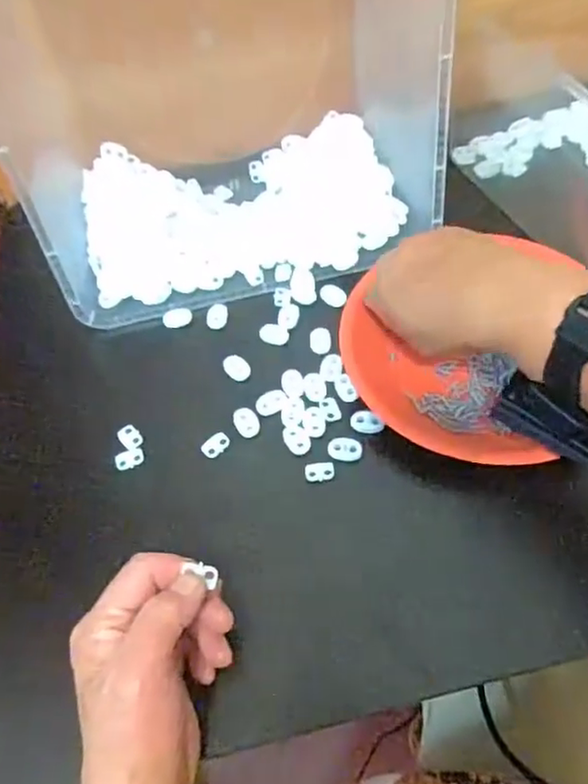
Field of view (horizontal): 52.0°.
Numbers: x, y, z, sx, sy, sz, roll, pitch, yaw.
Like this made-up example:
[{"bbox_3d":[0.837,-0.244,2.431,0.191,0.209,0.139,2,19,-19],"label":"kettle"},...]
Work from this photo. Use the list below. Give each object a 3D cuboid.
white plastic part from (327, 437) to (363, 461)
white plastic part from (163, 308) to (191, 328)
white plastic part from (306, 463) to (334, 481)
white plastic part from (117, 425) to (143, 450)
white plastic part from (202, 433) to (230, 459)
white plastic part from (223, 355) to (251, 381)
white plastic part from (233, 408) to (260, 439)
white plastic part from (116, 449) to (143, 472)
[{"bbox_3d":[0.034,0.038,0.402,0.022,0.004,0.016,-1,57,4],"label":"white plastic part"},{"bbox_3d":[-0.092,-0.059,0.476,0.022,0.004,0.016,-18,57,-6],"label":"white plastic part"},{"bbox_3d":[0.017,0.052,0.398,0.019,0.004,0.013,-1,57,4],"label":"white plastic part"},{"bbox_3d":[-0.115,0.031,0.422,0.014,0.004,0.018,-35,61,-17],"label":"white plastic part"},{"bbox_3d":[-0.054,0.036,0.414,0.013,0.004,0.019,34,66,24],"label":"white plastic part"},{"bbox_3d":[-0.043,-0.019,0.446,0.017,0.004,0.024,-37,61,-18],"label":"white plastic part"},{"bbox_3d":[-0.033,0.020,0.419,0.016,0.004,0.023,-24,58,-10],"label":"white plastic part"},{"bbox_3d":[-0.113,0.046,0.413,0.019,0.004,0.014,-21,58,-8],"label":"white plastic part"}]

